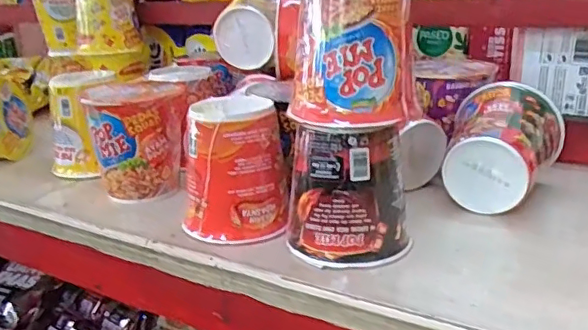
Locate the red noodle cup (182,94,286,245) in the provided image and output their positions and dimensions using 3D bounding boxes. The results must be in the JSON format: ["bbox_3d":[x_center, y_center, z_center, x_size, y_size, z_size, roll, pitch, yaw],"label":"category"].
[{"bbox_3d":[-0.055,0.001,0.500,0.089,0.114,0.085,-3,19,-2],"label":"red noodle cup"}]

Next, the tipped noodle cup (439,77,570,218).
[{"bbox_3d":[0.197,-0.020,0.537,0.097,0.093,0.111,8,21,28],"label":"tipped noodle cup"}]

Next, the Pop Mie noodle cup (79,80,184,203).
[{"bbox_3d":[-0.161,-0.025,0.581,0.097,0.105,0.092,-6,19,-12],"label":"Pop Mie noodle cup"}]

